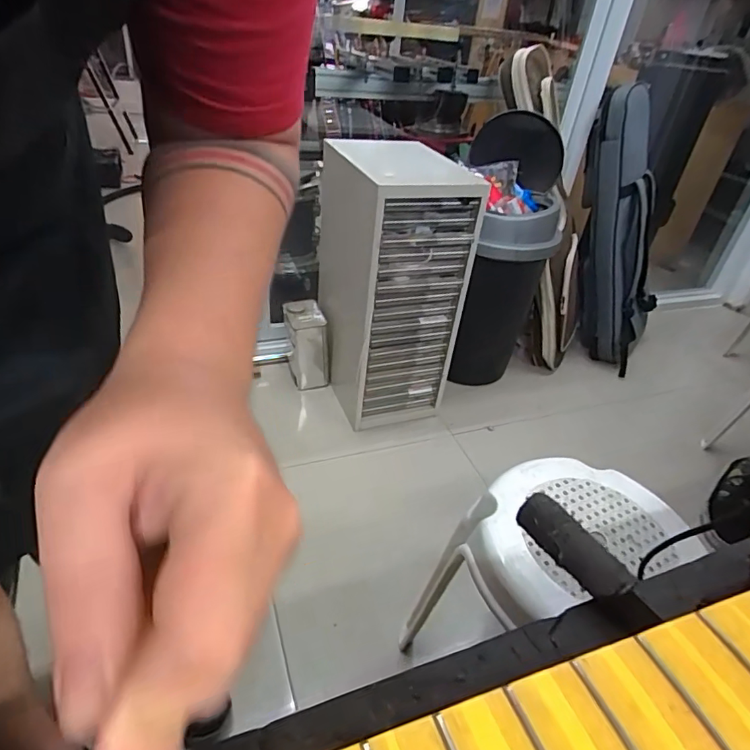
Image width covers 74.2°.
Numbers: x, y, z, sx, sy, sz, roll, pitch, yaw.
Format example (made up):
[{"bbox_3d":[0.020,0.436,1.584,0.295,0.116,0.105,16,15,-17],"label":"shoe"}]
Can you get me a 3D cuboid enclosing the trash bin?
[{"bbox_3d":[0.402,-0.356,1.566,0.284,0.763,0.257,7,35,-1],"label":"trash bin"}]

